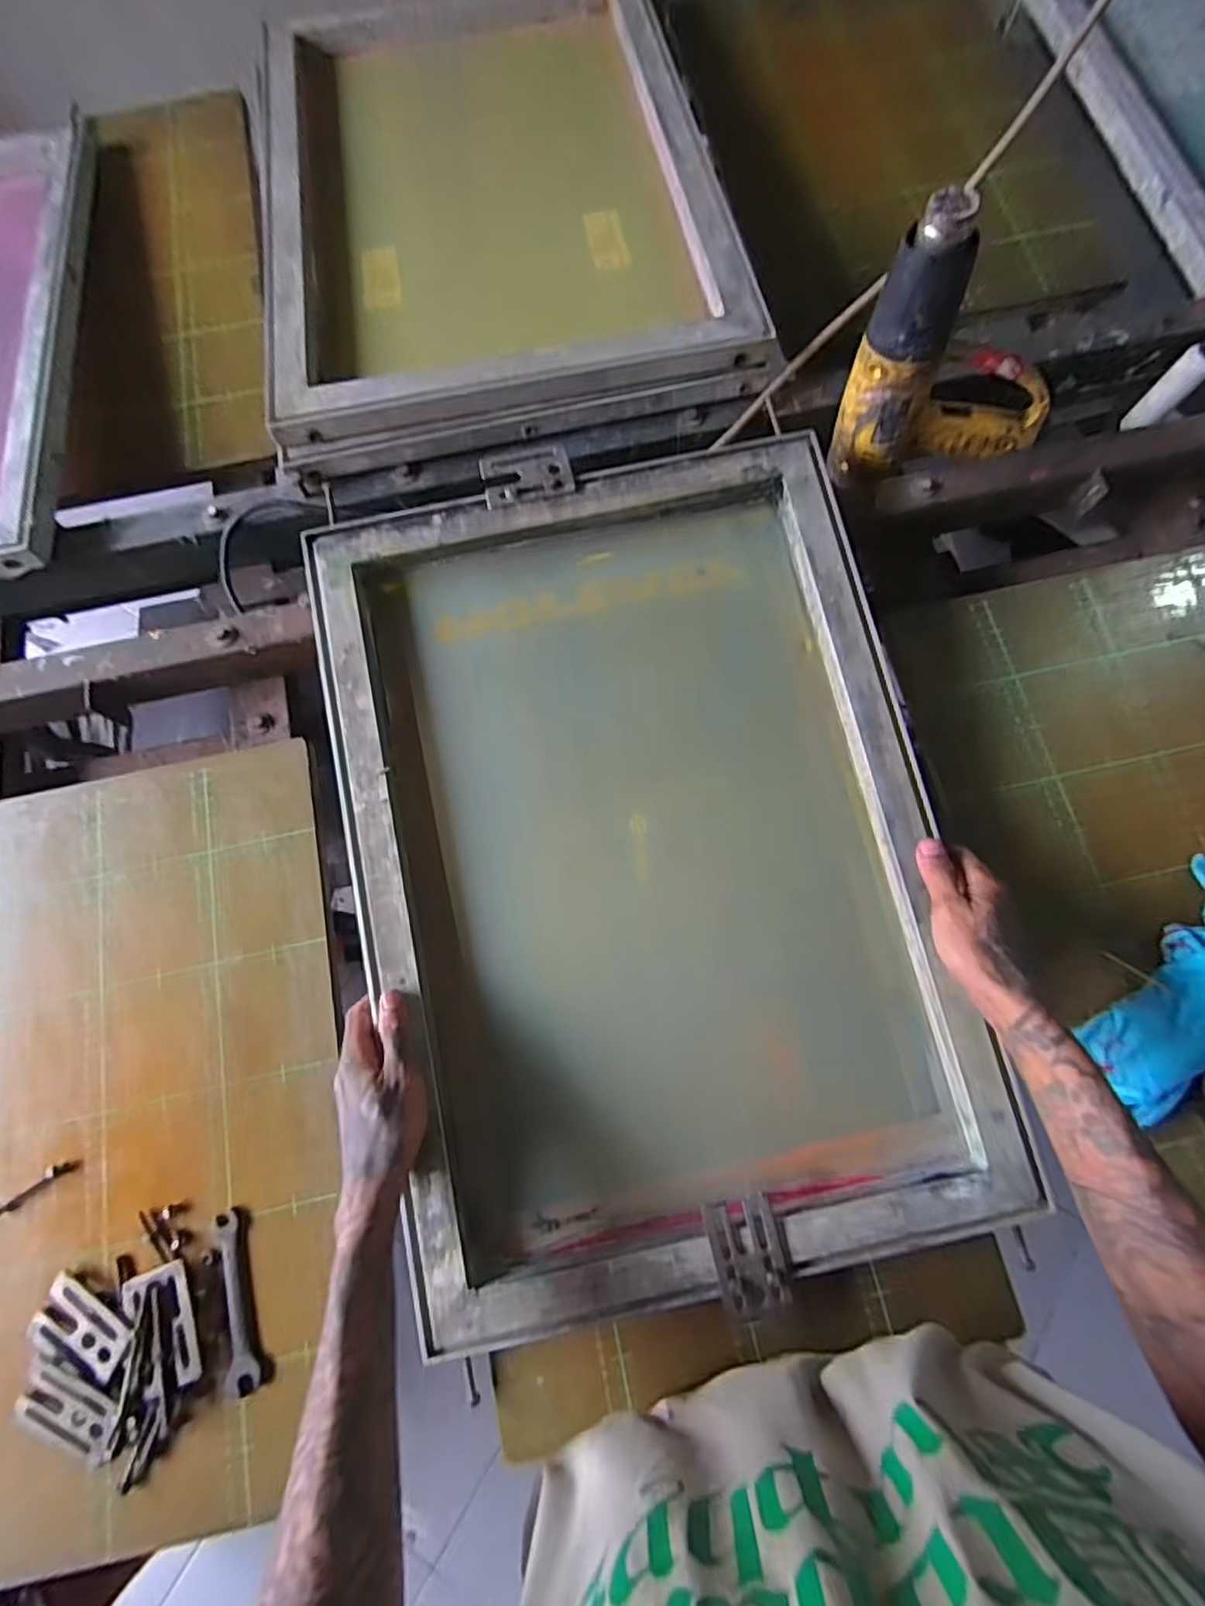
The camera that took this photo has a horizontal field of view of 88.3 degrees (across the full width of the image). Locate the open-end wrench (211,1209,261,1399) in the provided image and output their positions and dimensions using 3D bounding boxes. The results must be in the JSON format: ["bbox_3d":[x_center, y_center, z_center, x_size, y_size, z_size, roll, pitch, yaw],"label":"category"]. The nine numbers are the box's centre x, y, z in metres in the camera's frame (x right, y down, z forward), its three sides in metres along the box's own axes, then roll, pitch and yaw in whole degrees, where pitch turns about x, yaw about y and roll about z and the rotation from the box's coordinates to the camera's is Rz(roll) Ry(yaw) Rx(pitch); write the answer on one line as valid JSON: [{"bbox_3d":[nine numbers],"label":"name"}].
[{"bbox_3d":[-0.288,0.389,0.485,0.022,0.012,0.123,-16,76,-2],"label":"open-end wrench"}]

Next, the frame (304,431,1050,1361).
[{"bbox_3d":[0.033,0.035,0.524,0.460,0.051,0.654,-12,79,-1],"label":"frame"}]

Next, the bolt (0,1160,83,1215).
[{"bbox_3d":[-0.466,0.315,0.507,0.077,0.010,0.013,-33,77,-6],"label":"bolt"}]

